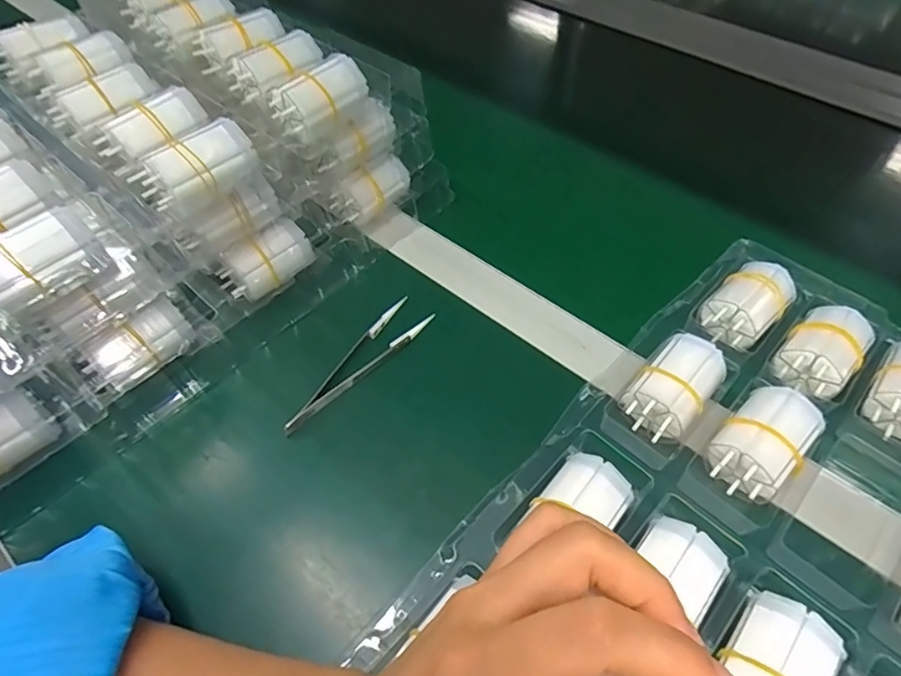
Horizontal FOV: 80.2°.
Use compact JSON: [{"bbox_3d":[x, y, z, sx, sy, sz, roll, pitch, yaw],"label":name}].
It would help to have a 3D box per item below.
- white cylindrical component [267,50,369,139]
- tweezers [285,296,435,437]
[{"bbox_3d":[-0.086,-0.161,0.354,0.060,0.030,0.026,-39,62,-24],"label":"white cylindrical component"},{"bbox_3d":[-0.063,0.018,0.354,0.027,0.010,0.121,33,61,23],"label":"tweezers"}]

